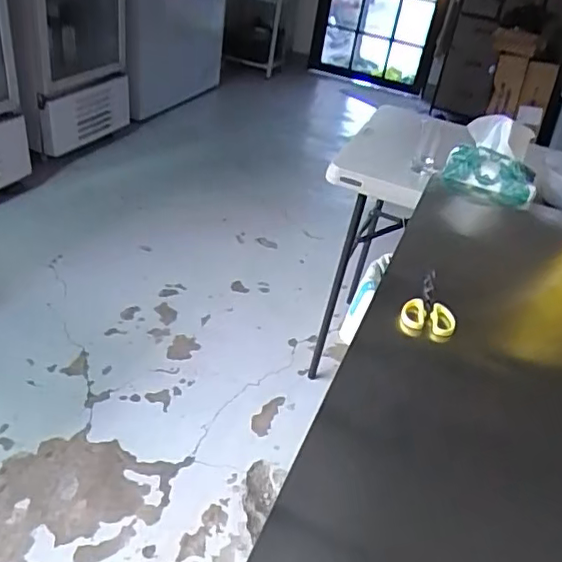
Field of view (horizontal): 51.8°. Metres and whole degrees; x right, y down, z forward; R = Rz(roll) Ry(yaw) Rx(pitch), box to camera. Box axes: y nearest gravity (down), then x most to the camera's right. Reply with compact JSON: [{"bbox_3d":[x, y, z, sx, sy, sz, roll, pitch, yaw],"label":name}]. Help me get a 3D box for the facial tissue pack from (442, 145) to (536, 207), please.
[{"bbox_3d":[0.458,-0.232,1.279,0.194,0.098,0.071,17,36,11],"label":"facial tissue pack"}]

